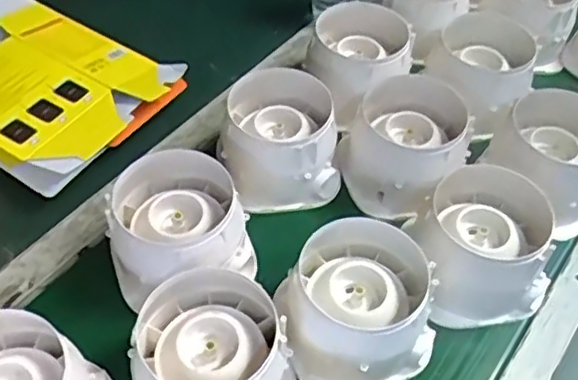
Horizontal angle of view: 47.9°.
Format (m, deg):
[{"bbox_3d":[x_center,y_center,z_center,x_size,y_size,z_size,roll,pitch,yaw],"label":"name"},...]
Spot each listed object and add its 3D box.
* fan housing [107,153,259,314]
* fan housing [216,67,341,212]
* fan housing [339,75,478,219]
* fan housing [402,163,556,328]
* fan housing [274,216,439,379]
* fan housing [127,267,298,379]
[{"bbox_3d":[-0.109,0.034,0.645,0.135,0.091,0.144,-11,52,-13],"label":"fan housing"},{"bbox_3d":[-0.009,-0.060,0.729,0.130,0.088,0.137,1,51,-4],"label":"fan housing"},{"bbox_3d":[0.127,-0.051,0.730,0.129,0.107,0.123,2,50,-3],"label":"fan housing"},{"bbox_3d":[0.191,0.051,0.640,0.129,0.093,0.121,16,51,9],"label":"fan housing"},{"bbox_3d":[0.063,0.102,0.595,0.130,0.097,0.135,2,50,-3],"label":"fan housing"},{"bbox_3d":[-0.070,0.145,0.566,0.137,0.088,0.144,2,50,-3],"label":"fan housing"}]

